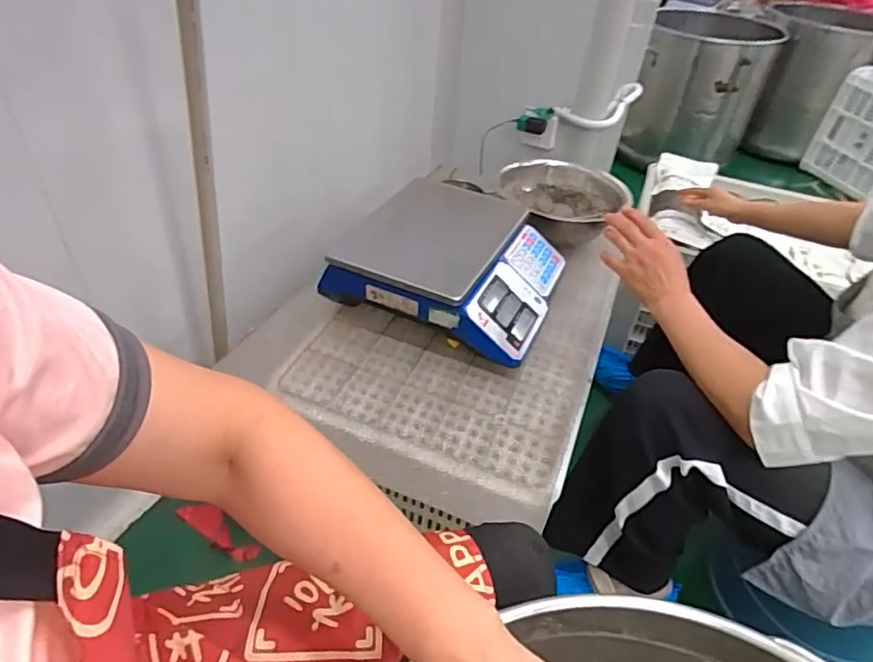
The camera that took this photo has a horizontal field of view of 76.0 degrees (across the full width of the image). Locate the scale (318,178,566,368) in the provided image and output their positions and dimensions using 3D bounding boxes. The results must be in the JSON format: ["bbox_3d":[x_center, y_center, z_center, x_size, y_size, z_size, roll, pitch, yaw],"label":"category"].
[{"bbox_3d":[0.033,-0.117,0.905,0.311,0.108,0.311,21,43,16],"label":"scale"}]

